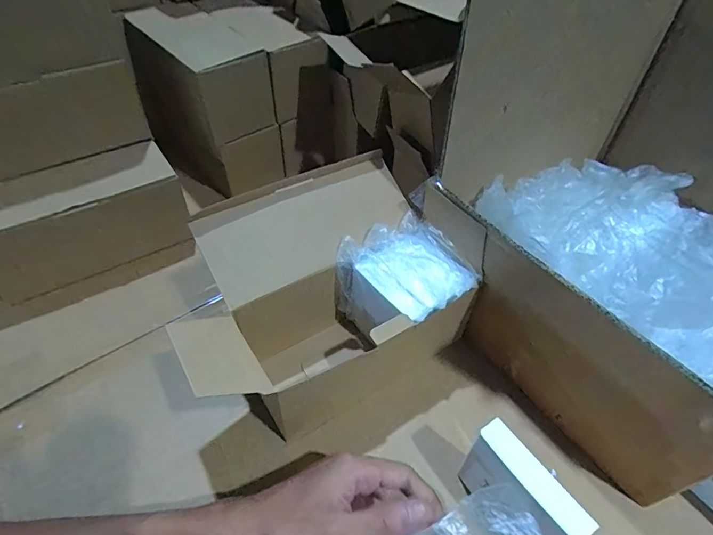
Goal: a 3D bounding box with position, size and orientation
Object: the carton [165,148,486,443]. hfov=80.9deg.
[{"bbox_3d":[-0.031,0.023,0.405,0.263,0.143,0.171,-26,53,-23],"label":"carton"}]

